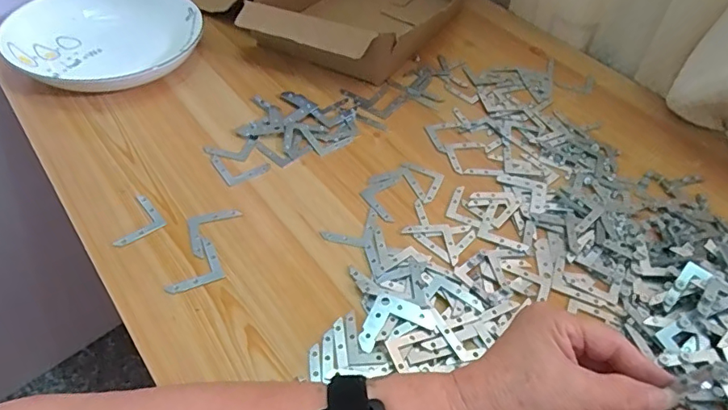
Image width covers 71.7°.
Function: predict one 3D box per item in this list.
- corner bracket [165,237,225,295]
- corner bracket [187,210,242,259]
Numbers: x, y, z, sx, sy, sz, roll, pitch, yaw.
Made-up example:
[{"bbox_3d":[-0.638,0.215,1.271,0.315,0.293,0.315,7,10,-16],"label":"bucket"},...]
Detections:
[{"bbox_3d":[-0.131,0.045,0.380,0.041,0.004,0.042,-18,48,-20],"label":"corner bracket"},{"bbox_3d":[-0.119,0.023,0.402,0.042,0.004,0.042,-8,45,-12],"label":"corner bracket"}]

